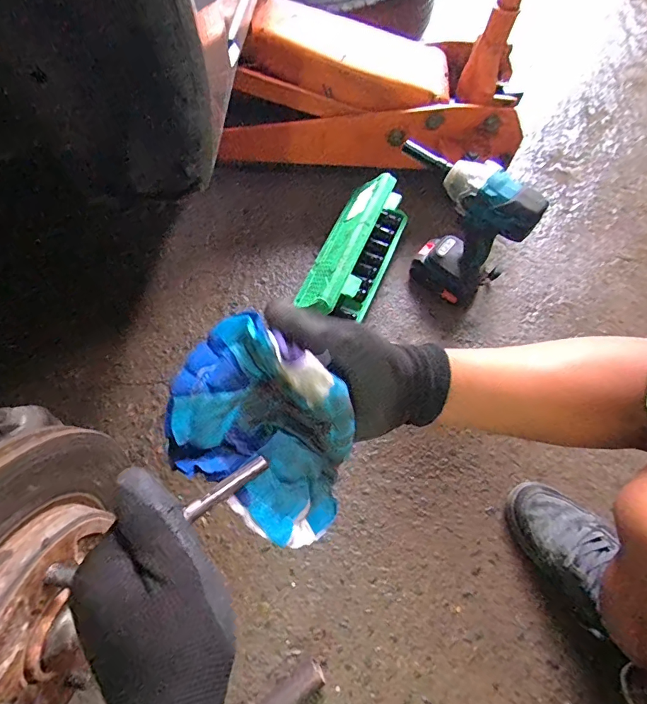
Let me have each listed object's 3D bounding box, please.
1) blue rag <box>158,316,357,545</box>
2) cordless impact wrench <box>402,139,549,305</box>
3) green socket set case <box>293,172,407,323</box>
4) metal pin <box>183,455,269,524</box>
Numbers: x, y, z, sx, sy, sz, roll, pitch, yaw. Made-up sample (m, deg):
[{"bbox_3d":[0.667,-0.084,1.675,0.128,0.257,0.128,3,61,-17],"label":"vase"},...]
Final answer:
[{"bbox_3d":[-0.037,0.054,0.274,0.116,0.107,0.094,33,71,13],"label":"blue rag"},{"bbox_3d":[0.189,-0.184,0.656,0.202,0.235,0.074,32,71,12],"label":"cordless impact wrench"},{"bbox_3d":[0.049,-0.159,0.713,0.109,0.107,0.274,23,69,9],"label":"green socket set case"},{"bbox_3d":[-0.053,0.076,0.244,0.050,0.006,0.009,-31,70,-29],"label":"metal pin"}]

